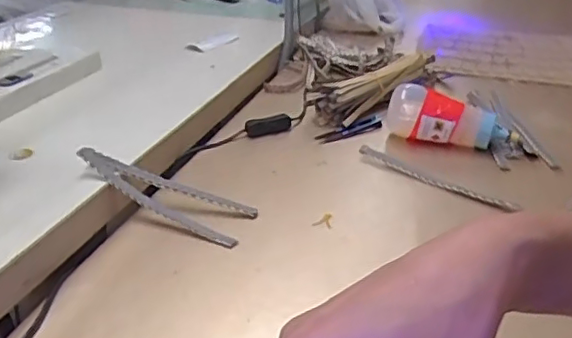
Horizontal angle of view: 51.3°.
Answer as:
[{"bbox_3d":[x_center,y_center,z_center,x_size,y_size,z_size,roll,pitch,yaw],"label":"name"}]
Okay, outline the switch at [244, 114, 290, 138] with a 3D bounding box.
[{"bbox_3d":[-0.023,-0.057,0.773,0.061,0.024,0.020,-11,30,-20],"label":"switch"}]

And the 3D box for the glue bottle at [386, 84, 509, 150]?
[{"bbox_3d":[0.196,-0.060,0.730,0.143,0.058,0.049,14,32,24],"label":"glue bottle"}]

